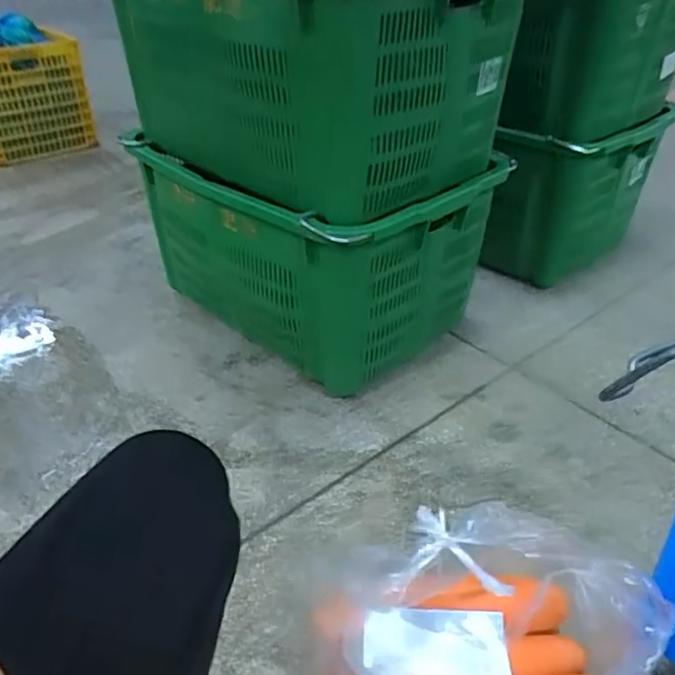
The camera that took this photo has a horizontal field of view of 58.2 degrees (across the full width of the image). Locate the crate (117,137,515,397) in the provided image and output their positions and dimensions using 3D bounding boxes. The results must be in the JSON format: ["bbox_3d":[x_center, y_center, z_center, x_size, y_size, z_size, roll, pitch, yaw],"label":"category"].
[{"bbox_3d":[-0.072,-0.189,1.229,0.369,0.356,0.620,-28,44,-34],"label":"crate"}]

